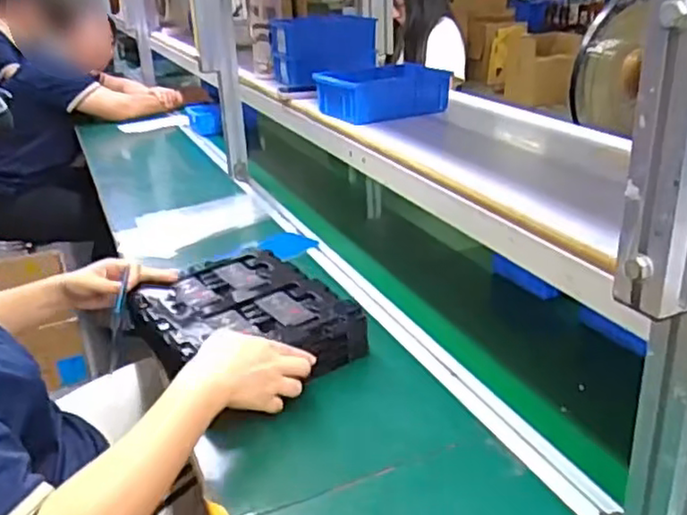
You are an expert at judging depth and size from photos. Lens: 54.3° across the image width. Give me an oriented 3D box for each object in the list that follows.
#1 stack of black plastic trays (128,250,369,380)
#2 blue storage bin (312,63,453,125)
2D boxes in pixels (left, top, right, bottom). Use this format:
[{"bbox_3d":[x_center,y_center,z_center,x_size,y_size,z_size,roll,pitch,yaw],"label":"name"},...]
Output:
[{"bbox_3d":[-0.134,0.086,0.894,0.222,0.066,0.266,-18,29,-32],"label":"stack of black plastic trays"},{"bbox_3d":[0.064,-0.272,1.097,0.208,0.071,0.116,-13,27,-23],"label":"blue storage bin"}]

